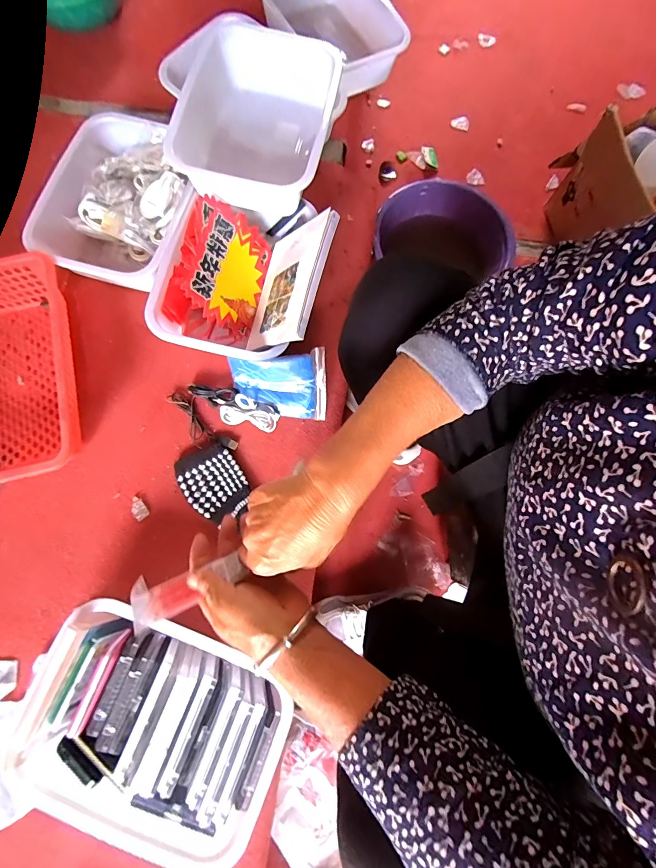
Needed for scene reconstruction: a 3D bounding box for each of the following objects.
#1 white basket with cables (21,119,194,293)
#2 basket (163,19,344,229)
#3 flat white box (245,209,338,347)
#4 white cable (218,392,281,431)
[{"bbox_3d":[-0.330,-0.371,0.584,0.215,0.073,0.285,18,79,3],"label":"white basket with cables"},{"bbox_3d":[-0.109,-0.476,0.553,0.216,0.083,0.263,11,77,0],"label":"basket"},{"bbox_3d":[-0.062,-0.226,0.537,0.016,0.139,0.201,23,77,-42],"label":"flat white box"},{"bbox_3d":[-0.121,-0.032,0.542,0.089,0.027,0.043,13,78,2],"label":"white cable"}]

